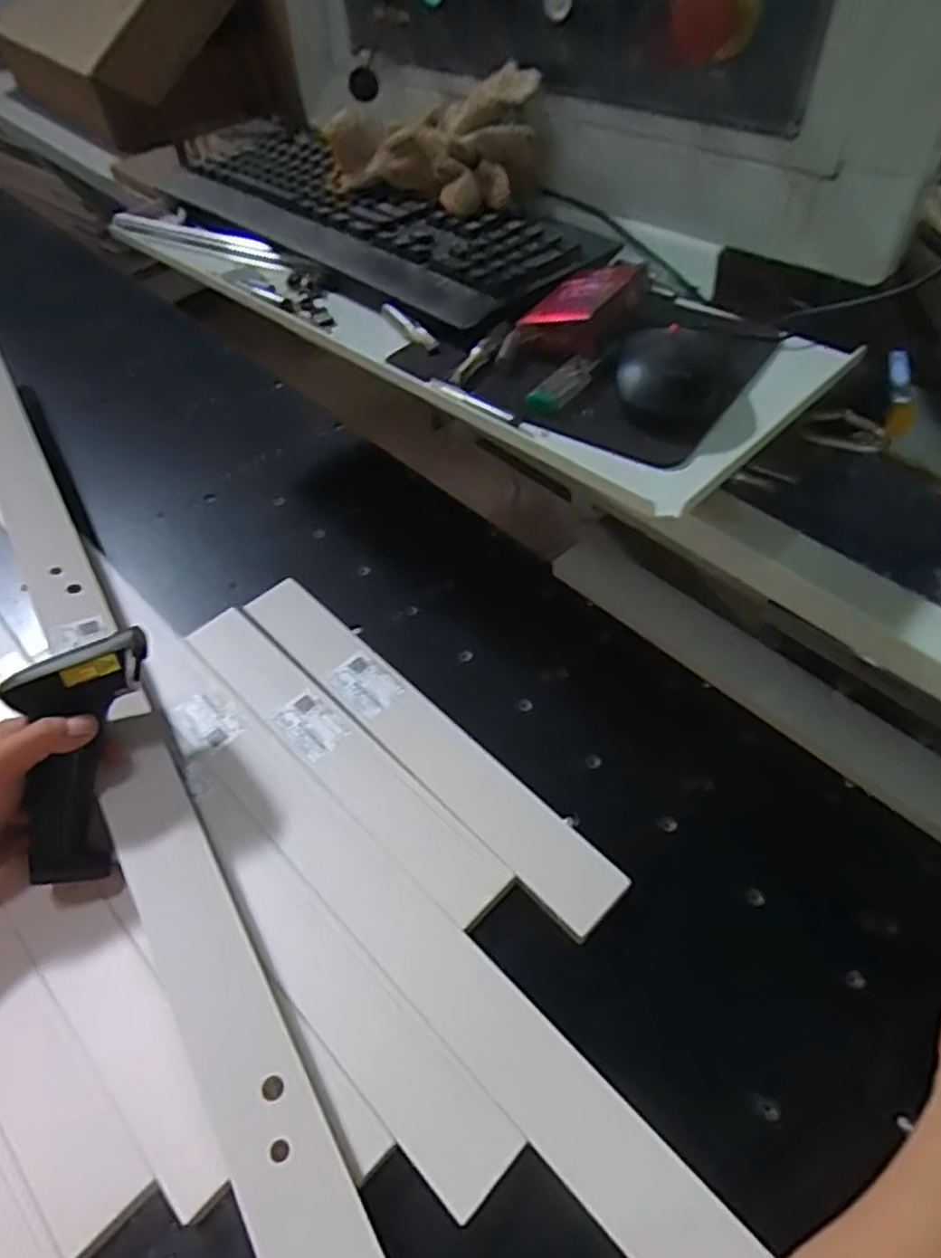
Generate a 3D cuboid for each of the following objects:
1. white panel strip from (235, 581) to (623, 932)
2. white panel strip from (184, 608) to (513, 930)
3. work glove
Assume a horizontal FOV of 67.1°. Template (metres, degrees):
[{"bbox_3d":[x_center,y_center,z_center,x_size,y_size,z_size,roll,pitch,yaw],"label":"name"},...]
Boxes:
[{"bbox_3d":[-0.046,0.076,0.551,0.056,0.010,0.394,-39,60,-25],"label":"white panel strip"},{"bbox_3d":[-0.108,0.087,0.546,0.048,0.008,0.349,-38,60,-25],"label":"white panel strip"},{"bbox_3d":[-0.034,-0.387,0.560,0.203,0.077,0.063,12,53,11],"label":"work glove"}]

